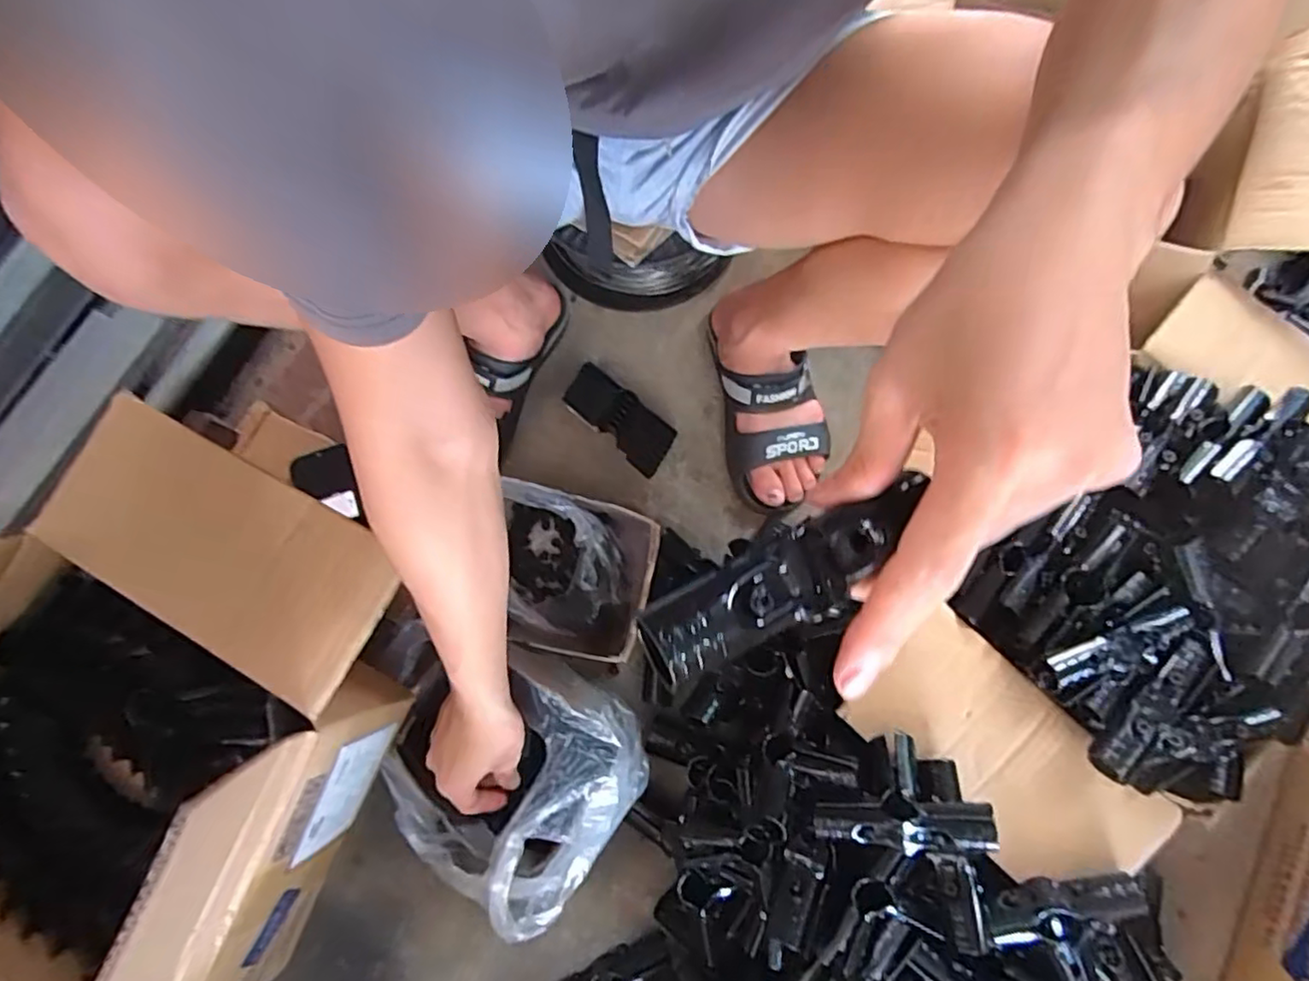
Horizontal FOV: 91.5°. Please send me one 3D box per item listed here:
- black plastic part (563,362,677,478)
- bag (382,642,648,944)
[{"bbox_3d":[-0.038,-0.080,0.717,0.134,0.032,0.060,40,81,7],"label":"black plastic part"},{"bbox_3d":[-0.136,0.258,0.587,0.215,0.120,0.206,39,81,7],"label":"bag"}]

